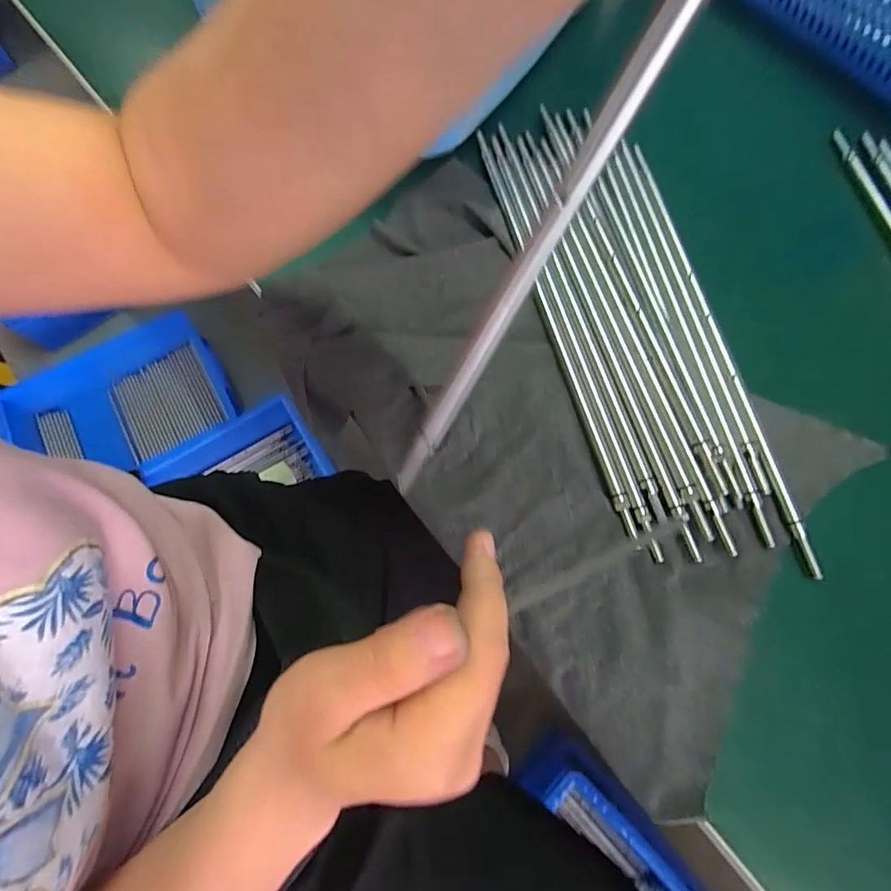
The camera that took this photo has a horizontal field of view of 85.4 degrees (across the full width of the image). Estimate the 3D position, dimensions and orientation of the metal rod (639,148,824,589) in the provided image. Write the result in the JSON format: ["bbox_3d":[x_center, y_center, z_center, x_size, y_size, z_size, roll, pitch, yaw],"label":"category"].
[{"bbox_3d":[0.150,-0.064,0.271,0.008,0.008,0.270,-9,73,-3],"label":"metal rod"}]

